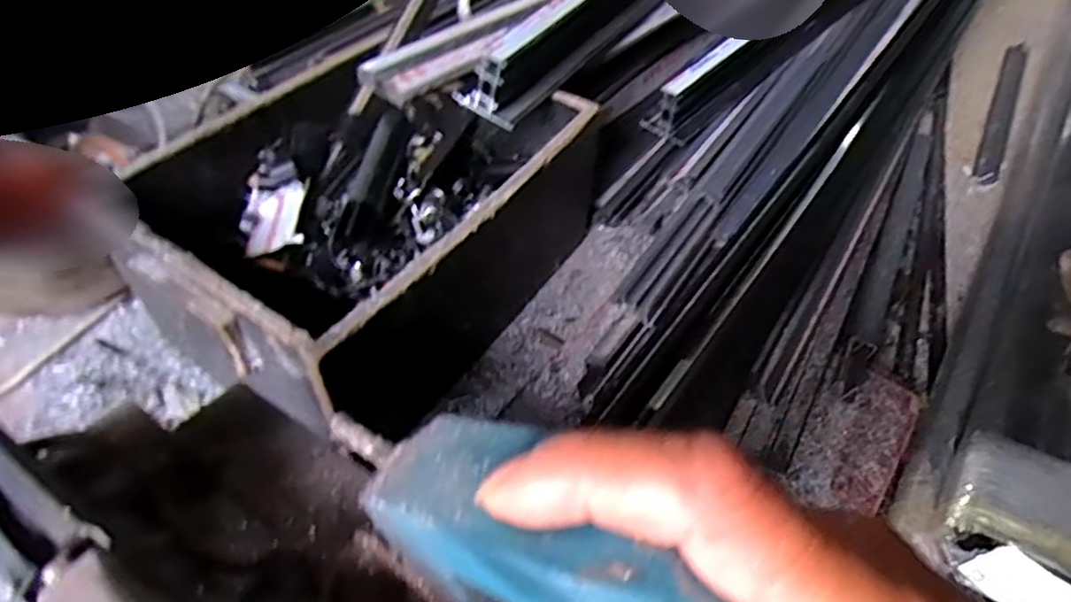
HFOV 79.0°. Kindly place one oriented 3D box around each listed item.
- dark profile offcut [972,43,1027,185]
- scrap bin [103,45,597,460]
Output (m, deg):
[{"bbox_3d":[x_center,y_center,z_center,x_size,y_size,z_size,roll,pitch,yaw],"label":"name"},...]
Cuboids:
[{"bbox_3d":[0.754,-0.318,1.050,0.033,0.023,0.443,26,54,18],"label":"dark profile offcut"},{"bbox_3d":[-0.165,-0.080,0.693,0.288,0.187,0.414,28,54,19],"label":"scrap bin"}]

